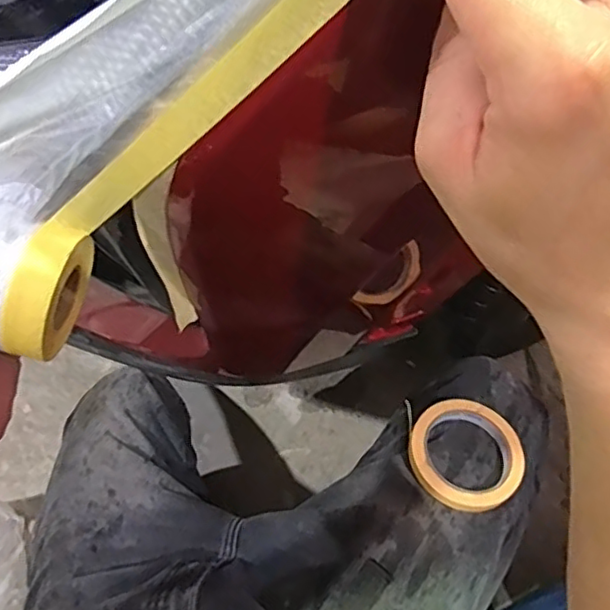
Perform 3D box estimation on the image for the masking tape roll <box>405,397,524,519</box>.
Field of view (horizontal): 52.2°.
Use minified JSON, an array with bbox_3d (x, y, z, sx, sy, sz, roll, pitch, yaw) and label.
[{"bbox_3d":[0.151,0.138,0.582,0.106,0.022,0.106,1,56,-2],"label":"masking tape roll"}]

